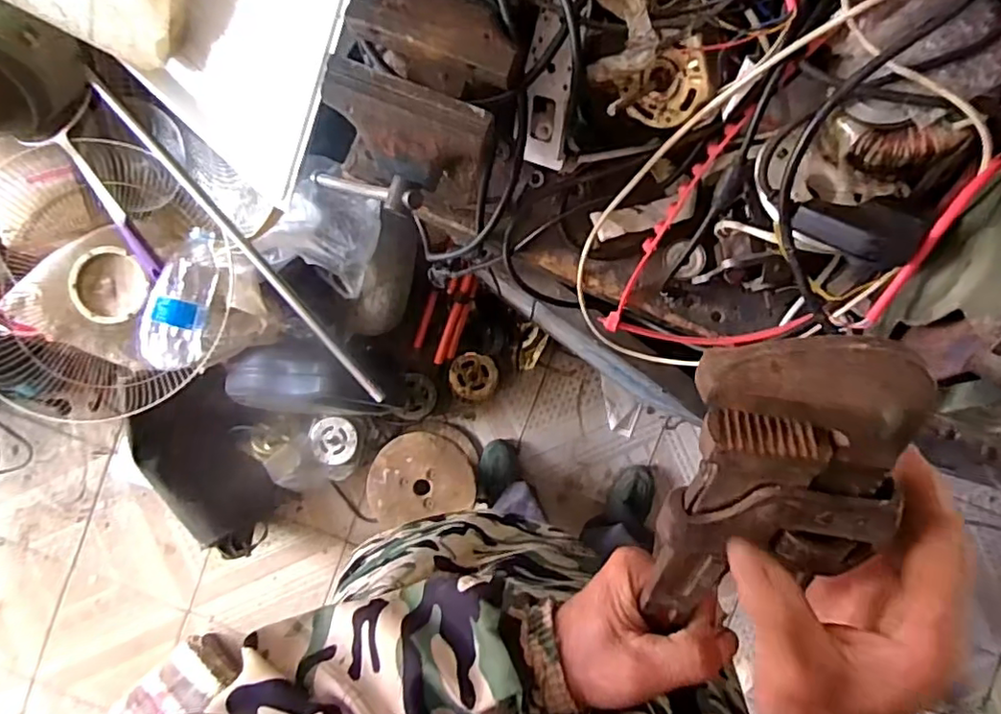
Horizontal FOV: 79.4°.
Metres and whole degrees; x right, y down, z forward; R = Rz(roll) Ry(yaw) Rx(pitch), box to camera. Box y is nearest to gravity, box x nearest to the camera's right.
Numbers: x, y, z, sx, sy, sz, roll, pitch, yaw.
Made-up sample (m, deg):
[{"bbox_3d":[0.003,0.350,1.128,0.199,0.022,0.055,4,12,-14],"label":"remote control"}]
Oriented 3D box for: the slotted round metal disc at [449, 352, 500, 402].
[{"bbox_3d":[-0.057,0.048,1.346,0.108,0.027,0.117,4,111,11],"label":"slotted round metal disc"}]

